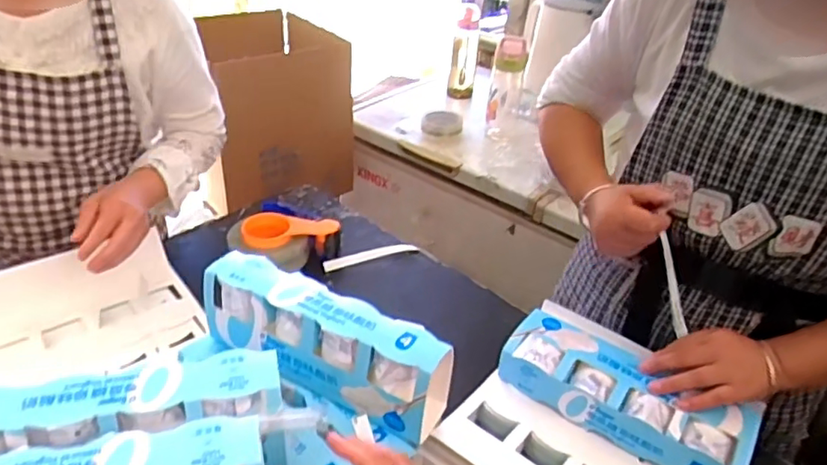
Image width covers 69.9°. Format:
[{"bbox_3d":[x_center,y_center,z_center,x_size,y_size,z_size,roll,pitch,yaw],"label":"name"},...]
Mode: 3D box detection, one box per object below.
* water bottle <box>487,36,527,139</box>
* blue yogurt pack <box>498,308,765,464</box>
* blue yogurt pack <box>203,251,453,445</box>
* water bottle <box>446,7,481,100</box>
[{"bbox_3d":[0.216,-0.337,1.340,0.080,0.210,0.072,8,34,5],"label":"water bottle"},{"bbox_3d":[0.244,0.196,0.700,0.274,0.085,0.115,26,39,28],"label":"blue yogurt pack"},{"bbox_3d":[-0.096,0.113,0.622,0.270,0.110,0.074,19,37,20],"label":"blue yogurt pack"},{"bbox_3d":[0.128,-0.446,1.516,0.072,0.208,0.076,7,34,4],"label":"water bottle"}]

